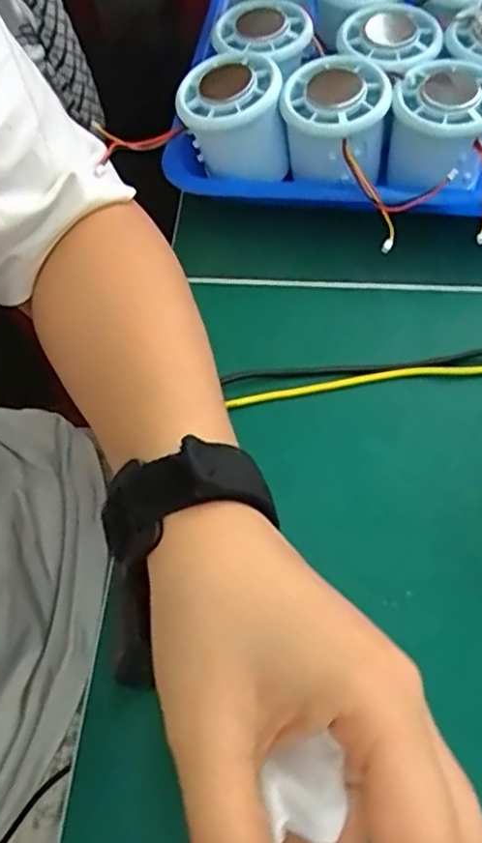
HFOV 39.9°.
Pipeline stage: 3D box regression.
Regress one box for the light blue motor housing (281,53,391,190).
[{"bbox_3d":[0.050,-0.160,0.359,0.056,0.045,0.059,12,62,8],"label":"light blue motor housing"}]

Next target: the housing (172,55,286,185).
[{"bbox_3d":[-0.004,-0.169,0.366,0.059,0.043,0.058,3,61,4],"label":"housing"}]

